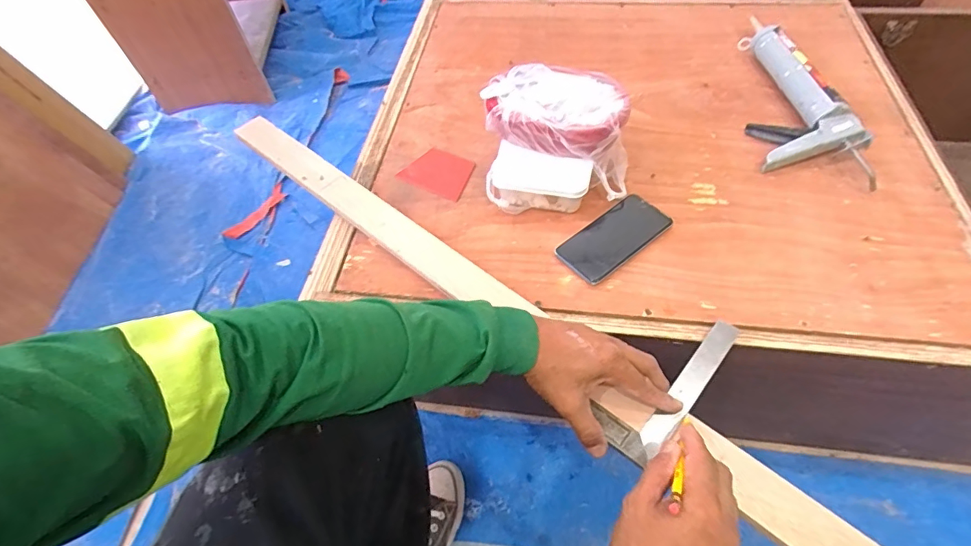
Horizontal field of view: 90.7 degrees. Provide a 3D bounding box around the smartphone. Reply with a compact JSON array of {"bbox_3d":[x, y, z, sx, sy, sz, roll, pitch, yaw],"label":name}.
[{"bbox_3d":[0.171,-0.049,0.641,0.147,0.013,0.074,-33,60,-19],"label":"smartphone"}]

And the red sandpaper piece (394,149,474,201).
[{"bbox_3d":[-0.069,-0.154,0.734,0.107,0.005,0.084,24,57,24],"label":"red sandpaper piece"}]

